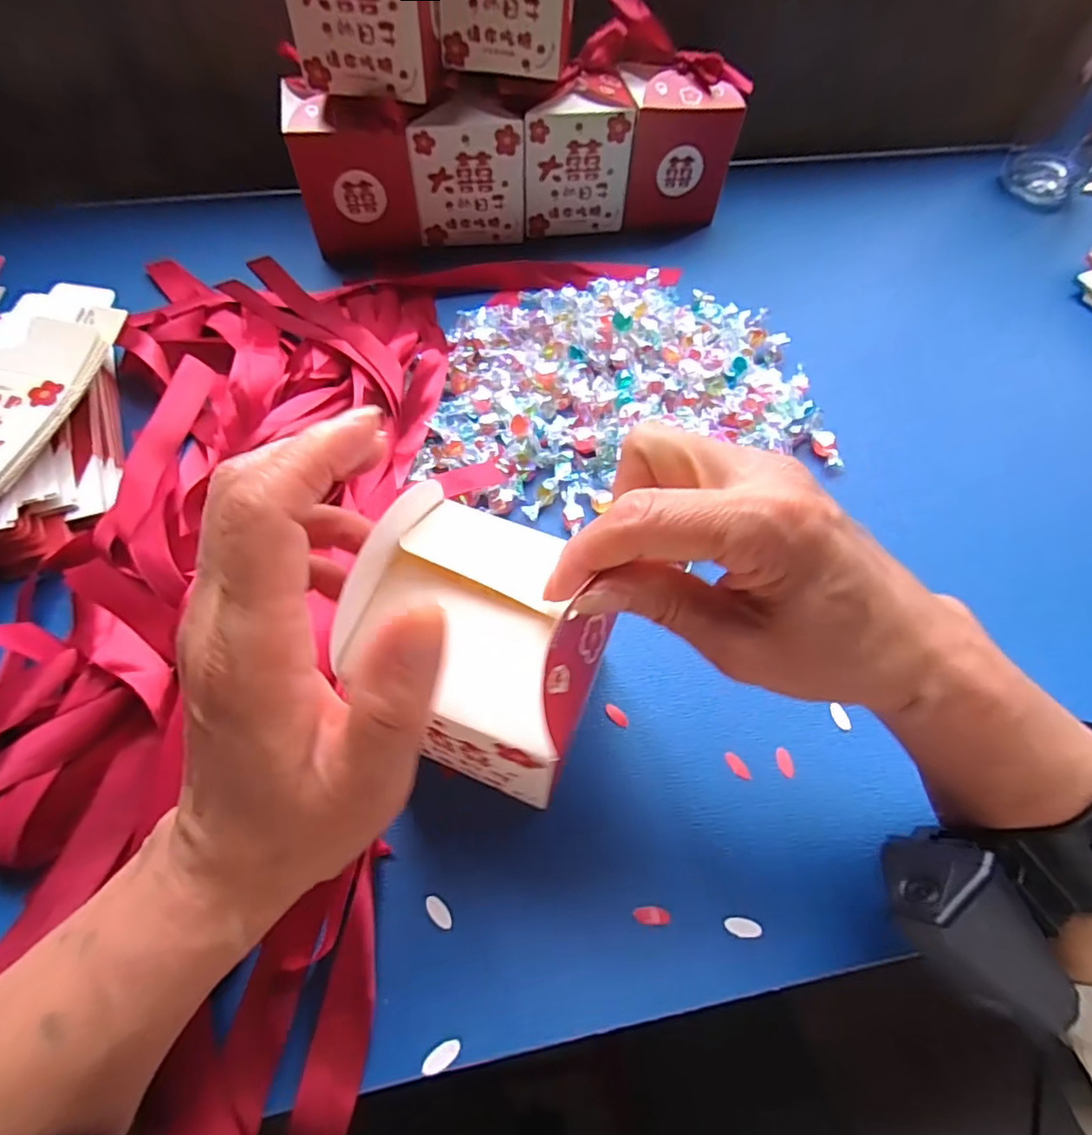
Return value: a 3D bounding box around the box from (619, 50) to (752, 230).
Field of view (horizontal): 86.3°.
[{"bbox_3d":[0.103,-0.341,0.472,0.086,0.095,0.069,-7,59,-7],"label":"box"}]

